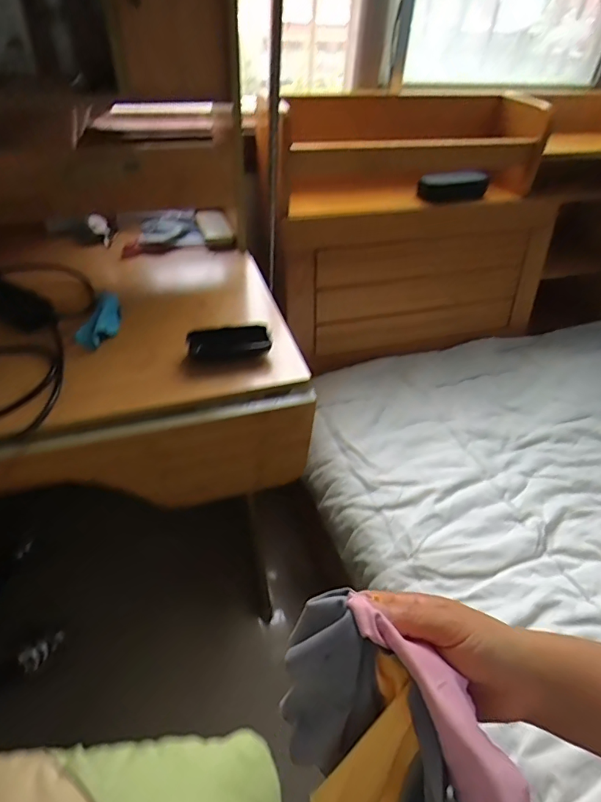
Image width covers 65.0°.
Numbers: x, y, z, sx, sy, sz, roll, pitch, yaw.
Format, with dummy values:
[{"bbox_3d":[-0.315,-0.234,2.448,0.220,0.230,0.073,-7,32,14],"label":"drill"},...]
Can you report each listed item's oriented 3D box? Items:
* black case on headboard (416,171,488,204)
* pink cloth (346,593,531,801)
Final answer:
[{"bbox_3d":[0.320,-0.447,0.988,0.149,0.058,0.048,3,44,-1],"label":"black case on headboard"},{"bbox_3d":[0.081,0.177,0.262,0.039,0.026,0.156,-26,74,-27],"label":"pink cloth"}]

